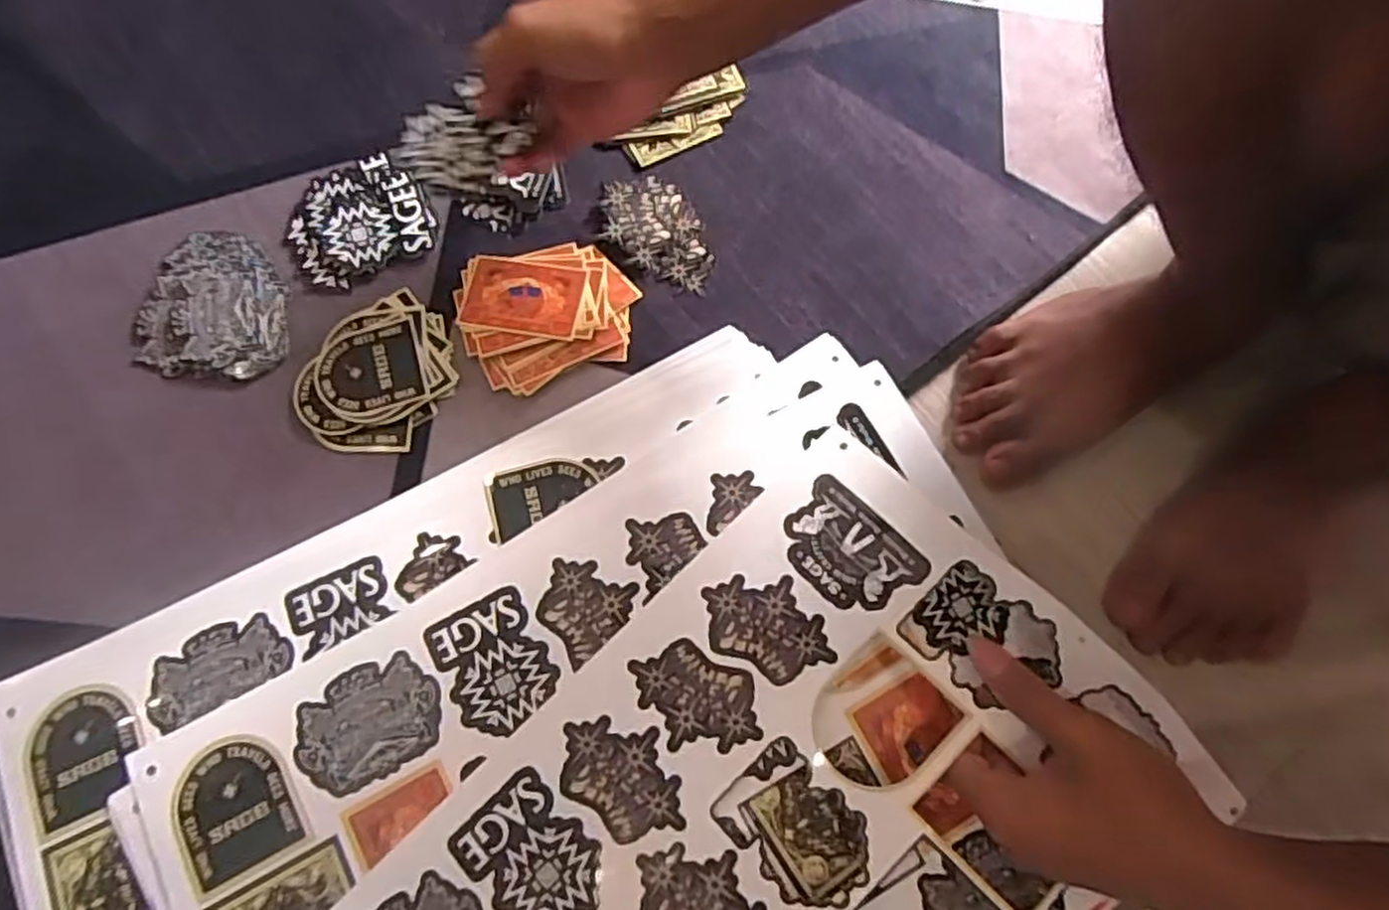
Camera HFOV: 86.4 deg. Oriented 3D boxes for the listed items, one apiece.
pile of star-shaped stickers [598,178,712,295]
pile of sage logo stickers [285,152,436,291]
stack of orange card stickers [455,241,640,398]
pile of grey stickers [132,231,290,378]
[{"bbox_3d":[-0.023,-0.156,0.512,0.096,0.006,0.062,40,77,10],"label":"pile of star-shaped stickers"},{"bbox_3d":[-0.236,-0.165,0.513,0.092,0.012,0.087,-31,77,-9],"label":"pile of sage logo stickers"},{"bbox_3d":[-0.098,-0.098,0.491,0.111,0.010,0.097,-21,76,-7],"label":"stack of orange card stickers"},{"bbox_3d":[-0.319,-0.103,0.495,0.094,0.010,0.101,0,74,-1],"label":"pile of grey stickers"}]

